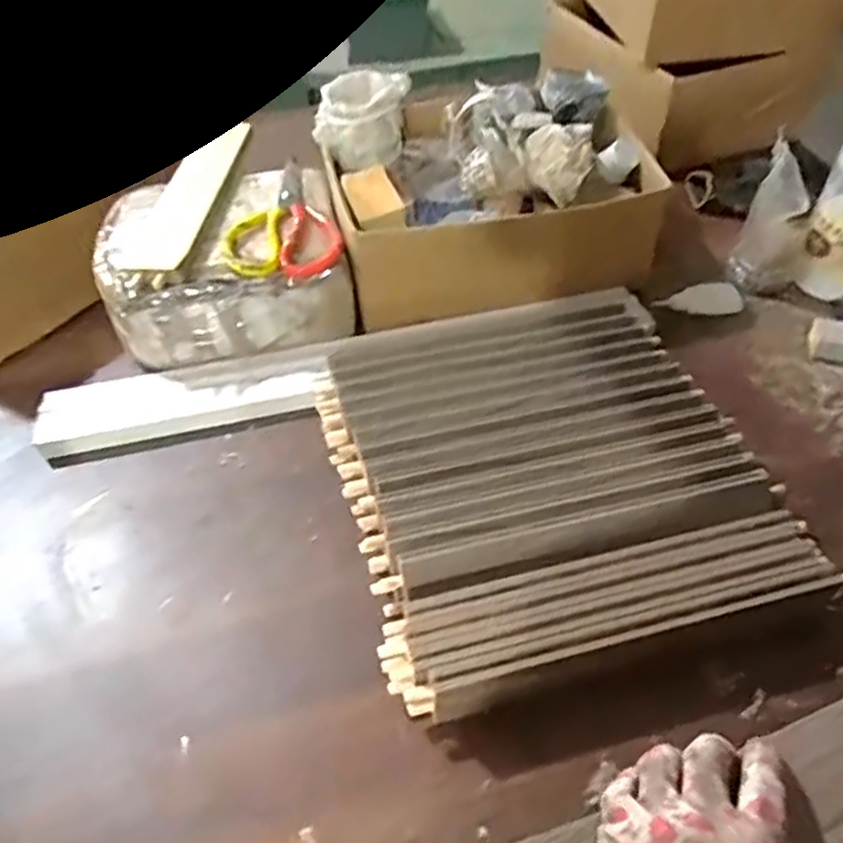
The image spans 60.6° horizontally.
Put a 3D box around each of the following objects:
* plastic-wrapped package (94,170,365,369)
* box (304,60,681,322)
[{"bbox_3d":[-0.196,-0.160,0.723,0.222,0.098,0.187,-13,49,-11],"label":"plastic-wrapped package"},{"bbox_3d":[0.055,-0.238,0.746,0.326,0.159,0.215,-9,48,-8],"label":"box"}]

